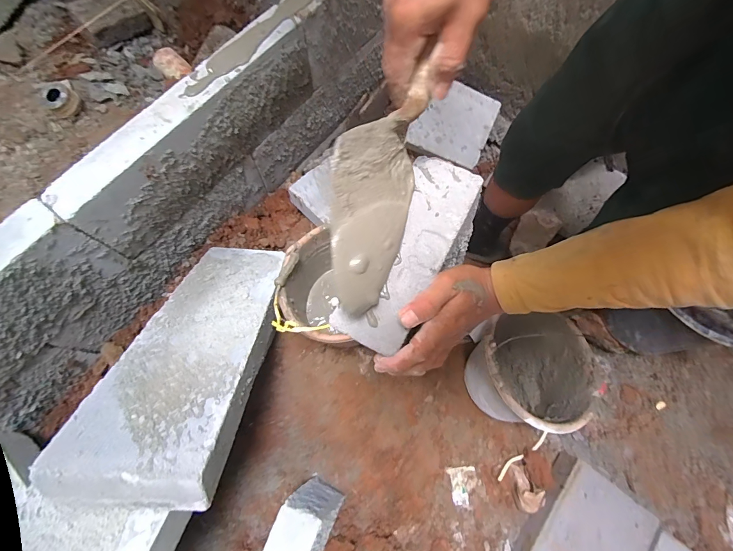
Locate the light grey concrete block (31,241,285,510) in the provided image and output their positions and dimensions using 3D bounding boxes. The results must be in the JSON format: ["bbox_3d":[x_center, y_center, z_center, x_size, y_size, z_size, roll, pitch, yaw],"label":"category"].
[{"bbox_3d":[-0.296,0.107,0.676,0.214,0.080,0.597,-1,33,-2],"label":"light grey concrete block"}]

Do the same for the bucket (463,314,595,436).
[{"bbox_3d":[0.371,0.236,0.841,0.225,0.236,0.217,0,72,-1],"label":"bucket"}]

